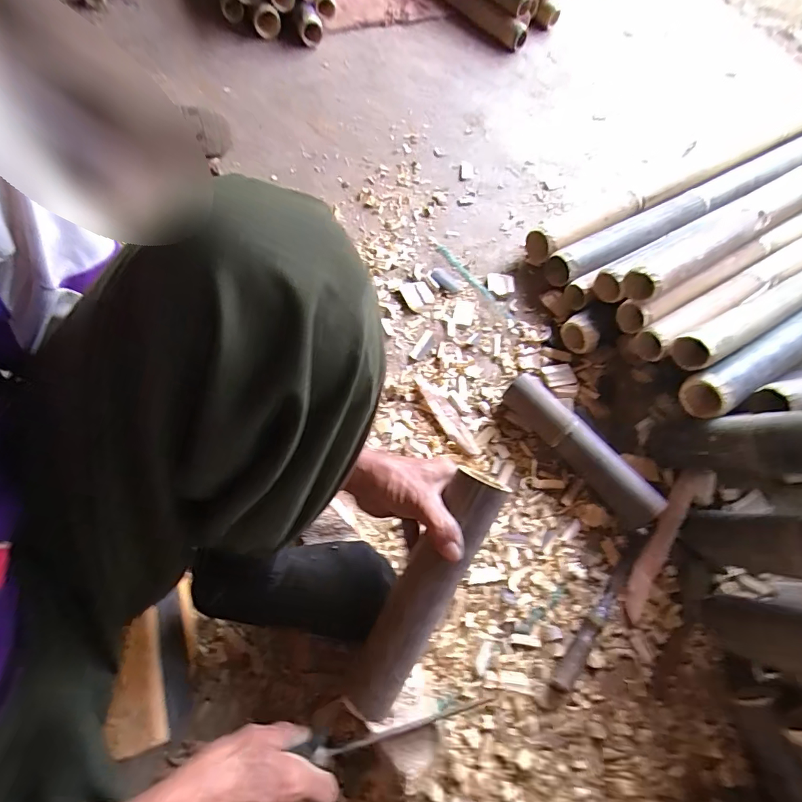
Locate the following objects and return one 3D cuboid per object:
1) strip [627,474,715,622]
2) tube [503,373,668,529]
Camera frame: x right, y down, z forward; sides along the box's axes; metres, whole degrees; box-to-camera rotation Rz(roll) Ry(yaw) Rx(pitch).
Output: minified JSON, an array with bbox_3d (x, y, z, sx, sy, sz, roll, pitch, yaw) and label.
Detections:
[{"bbox_3d":[0.379,0.192,0.615,0.051,0.018,0.252,40,67,15],"label":"strip"},{"bbox_3d":[0.269,0.071,0.653,0.052,0.062,0.267,-36,71,-19],"label":"tube"}]

